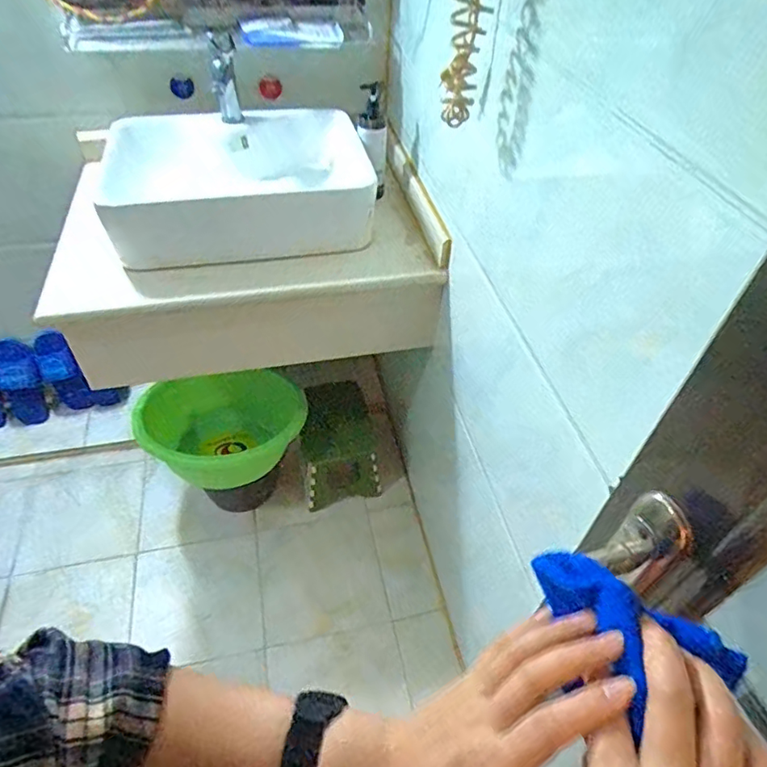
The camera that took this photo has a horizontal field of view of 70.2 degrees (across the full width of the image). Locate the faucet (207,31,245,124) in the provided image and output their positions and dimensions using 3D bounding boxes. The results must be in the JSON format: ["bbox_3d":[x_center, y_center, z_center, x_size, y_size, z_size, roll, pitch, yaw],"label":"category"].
[{"bbox_3d":[-0.288,-0.545,1.004,0.045,0.196,0.070,-9,67,-10],"label":"faucet"}]

